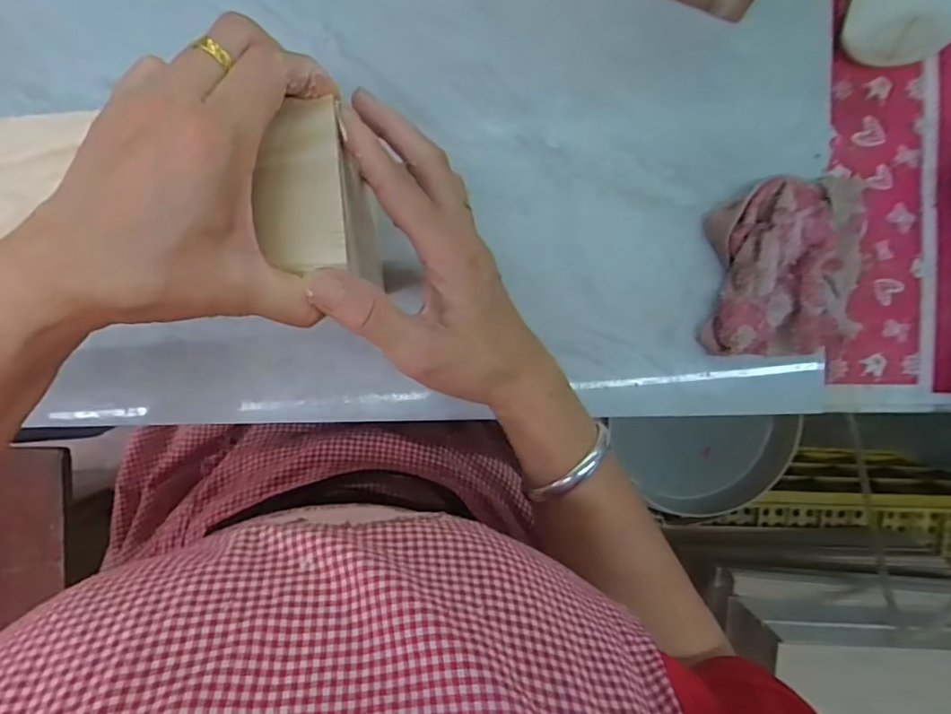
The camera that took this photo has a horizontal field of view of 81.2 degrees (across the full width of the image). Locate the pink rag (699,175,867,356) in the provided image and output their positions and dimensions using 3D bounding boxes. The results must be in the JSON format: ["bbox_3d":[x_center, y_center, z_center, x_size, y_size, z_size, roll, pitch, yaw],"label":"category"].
[{"bbox_3d":[0.216,-0.061,0.368,0.117,0.031,0.117,0,93,-2],"label":"pink rag"}]

